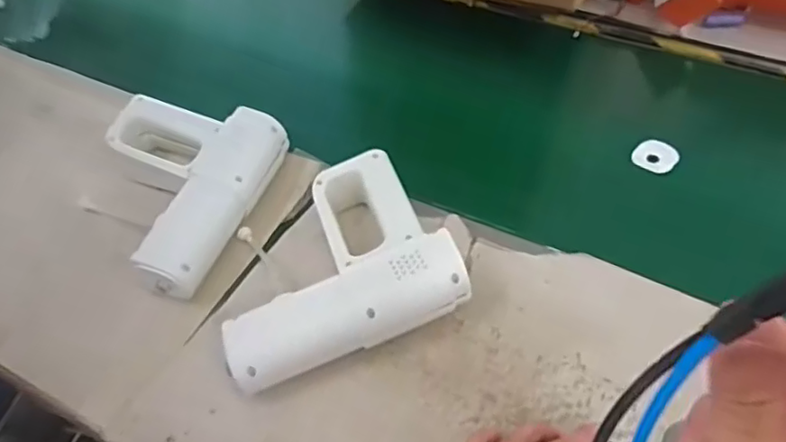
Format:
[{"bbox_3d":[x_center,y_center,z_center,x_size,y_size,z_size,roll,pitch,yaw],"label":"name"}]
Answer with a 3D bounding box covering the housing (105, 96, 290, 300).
[{"bbox_3d":[-0.232,-0.046,0.648,0.185,0.062,0.225,18,53,19],"label":"housing"}]

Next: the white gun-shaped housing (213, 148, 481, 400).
[{"bbox_3d":[-0.058,0.040,0.568,0.209,0.069,0.181,-18,51,-11],"label":"white gun-shaped housing"}]

